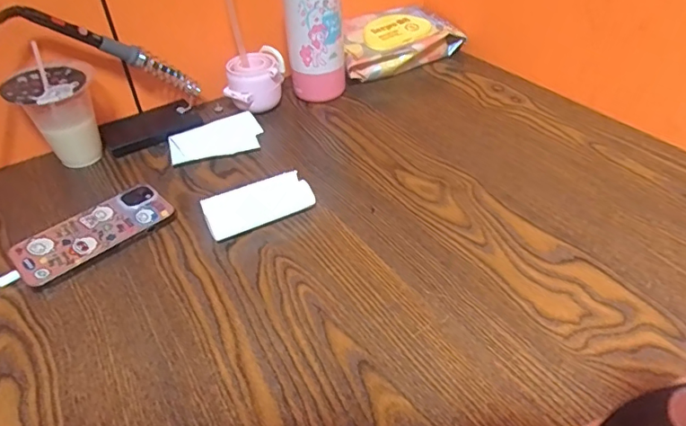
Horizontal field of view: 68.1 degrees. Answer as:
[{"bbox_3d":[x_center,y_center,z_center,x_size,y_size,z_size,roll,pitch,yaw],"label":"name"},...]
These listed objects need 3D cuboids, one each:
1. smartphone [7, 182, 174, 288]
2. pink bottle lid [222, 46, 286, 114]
[{"bbox_3d":[-0.245,0.016,0.498,0.141,0.011,0.076,-32,49,-30],"label":"smartphone"},{"bbox_3d":[-0.111,-0.164,0.654,0.069,0.074,0.069,3,41,6],"label":"pink bottle lid"}]

